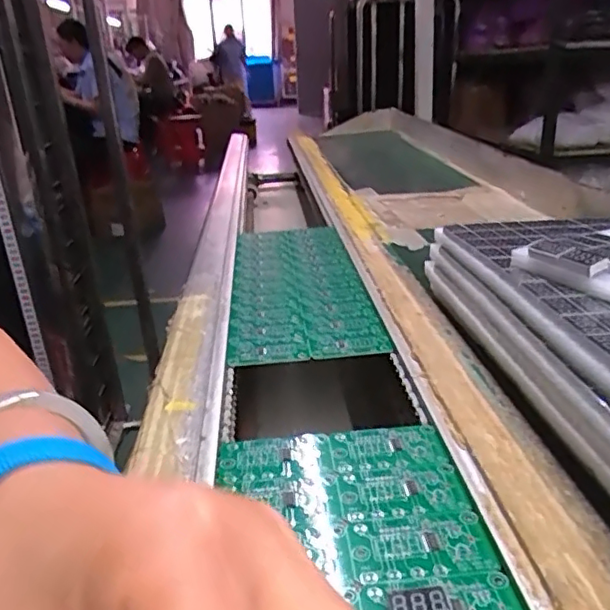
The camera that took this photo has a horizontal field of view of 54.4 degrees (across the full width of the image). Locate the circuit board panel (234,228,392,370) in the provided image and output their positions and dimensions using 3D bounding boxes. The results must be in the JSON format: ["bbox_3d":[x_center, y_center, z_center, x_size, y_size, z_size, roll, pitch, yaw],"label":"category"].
[{"bbox_3d":[-0.010,-0.028,0.619,0.124,0.007,0.369,-4,20,-3],"label":"circuit board panel"}]

